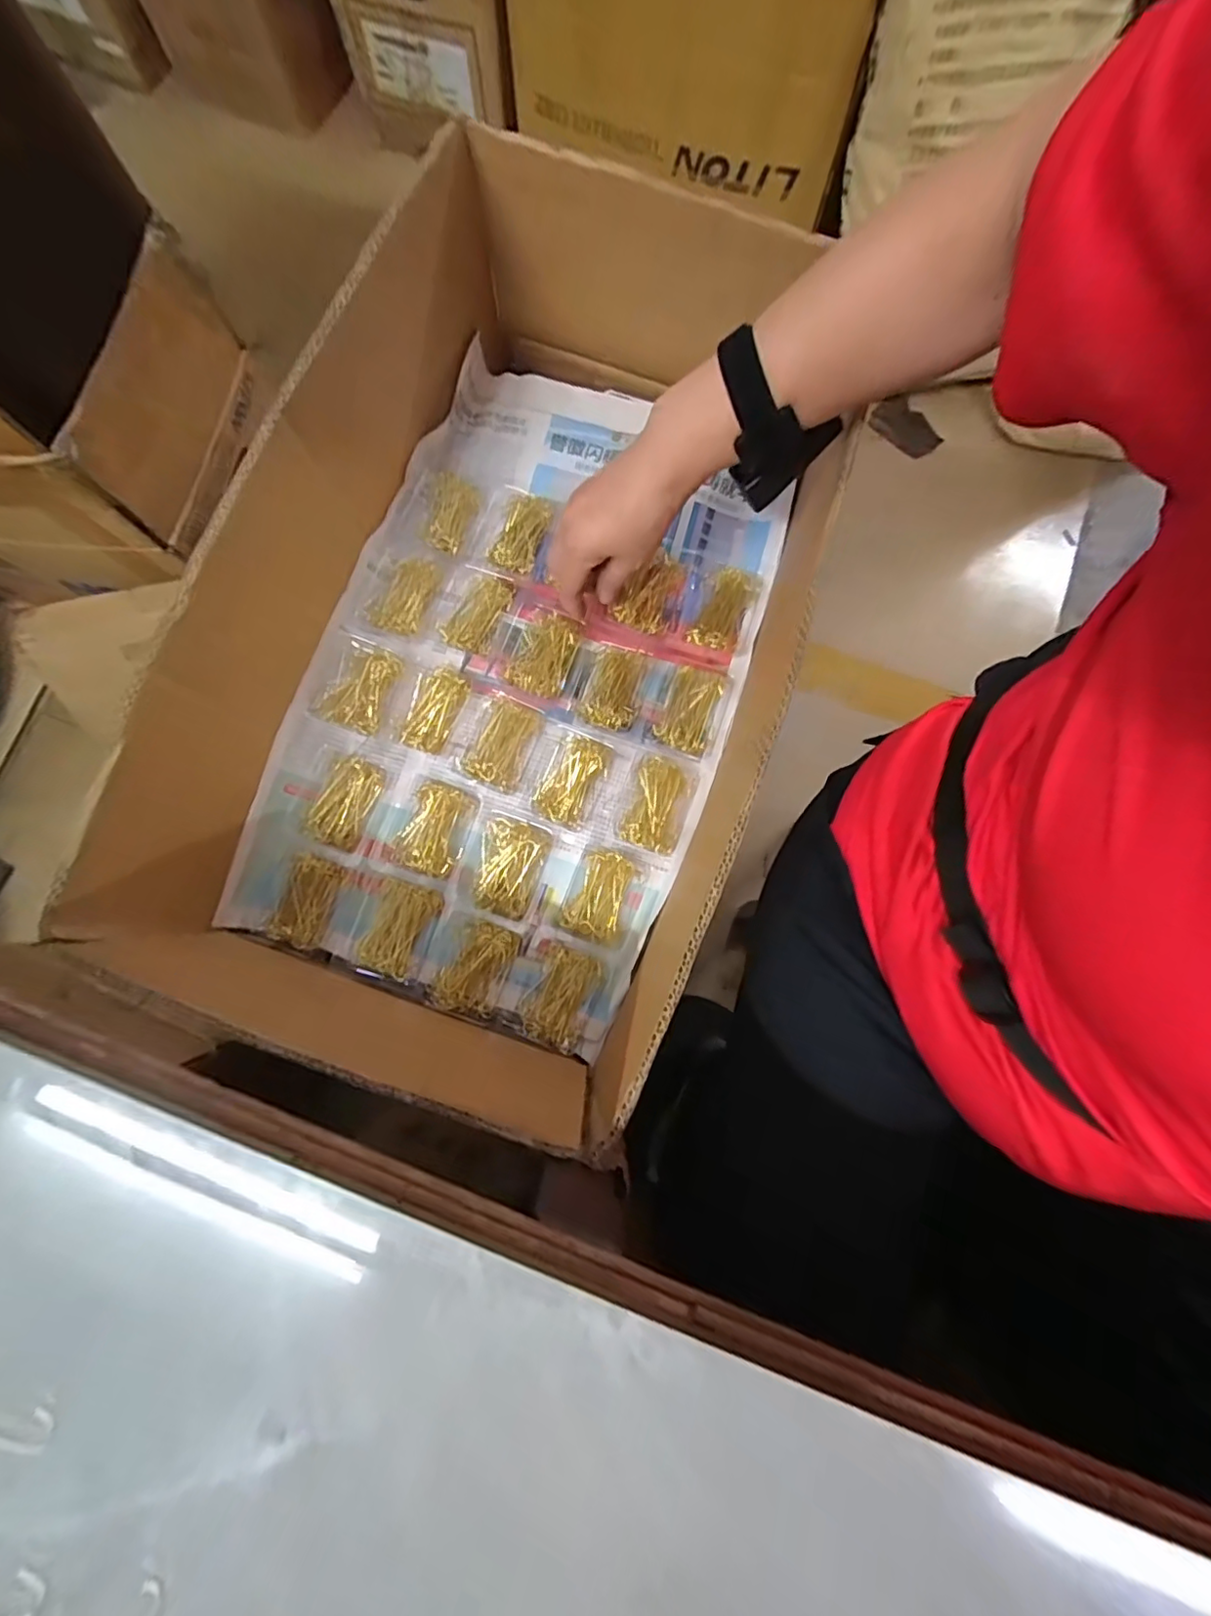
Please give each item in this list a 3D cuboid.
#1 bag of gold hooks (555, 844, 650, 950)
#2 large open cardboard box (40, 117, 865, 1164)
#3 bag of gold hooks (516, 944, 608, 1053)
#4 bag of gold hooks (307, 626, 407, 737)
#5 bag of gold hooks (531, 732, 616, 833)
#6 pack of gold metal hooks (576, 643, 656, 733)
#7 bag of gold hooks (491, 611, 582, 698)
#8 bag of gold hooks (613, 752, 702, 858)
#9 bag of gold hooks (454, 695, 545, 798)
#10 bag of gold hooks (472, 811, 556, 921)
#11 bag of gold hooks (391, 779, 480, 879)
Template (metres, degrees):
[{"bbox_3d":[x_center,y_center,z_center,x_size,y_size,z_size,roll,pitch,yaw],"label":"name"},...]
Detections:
[{"bbox_3d":[-0.003,0.069,0.461,0.054,0.019,0.069,22,80,4],"label":"bag of gold hooks"},{"bbox_3d":[-0.062,-0.138,0.430,0.349,0.165,0.600,20,80,3],"label":"large open cardboard box"},{"bbox_3d":[-0.035,0.149,0.458,0.053,0.029,0.075,23,81,4],"label":"bag of gold hooks"},{"bbox_3d":[-0.207,-0.106,0.485,0.064,0.016,0.080,19,80,3],"label":"bag of gold hooks"},{"bbox_3d":[-0.027,-0.021,0.466,0.048,0.027,0.072,23,80,4],"label":"bag of gold hooks"},{"bbox_3d":[0.007,-0.100,0.485,0.048,0.020,0.072,18,80,3],"label":"pack of gold metal hooks"},{"bbox_3d":[-0.058,-0.128,0.490,0.062,0.024,0.070,18,80,3],"label":"bag of gold hooks"},{"bbox_3d":[0.043,-0.005,0.472,0.051,0.025,0.079,21,80,4],"label":"bag of gold hooks"},{"bbox_3d":[-0.087,-0.052,0.472,0.054,0.023,0.069,23,81,4],"label":"bag of gold hooks"},{"bbox_3d":[-0.077,0.046,0.462,0.053,0.018,0.076,21,80,4],"label":"bag of gold hooks"},{"bbox_3d":[-0.136,0.016,0.465,0.050,0.023,0.071,19,80,3],"label":"bag of gold hooks"}]

